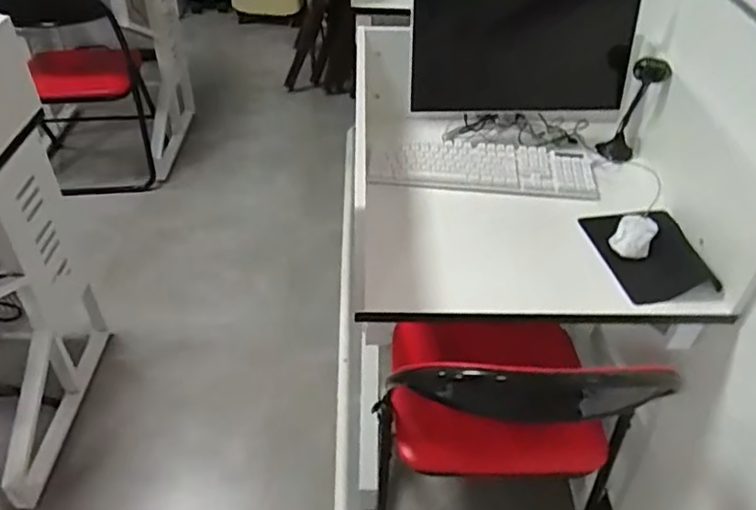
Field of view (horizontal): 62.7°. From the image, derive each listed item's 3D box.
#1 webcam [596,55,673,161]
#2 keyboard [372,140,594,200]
[{"bbox_3d":[0.448,-0.259,1.087,0.058,0.196,0.050,-2,43,-5],"label":"webcam"},{"bbox_3d":[0.185,-0.158,1.112,0.396,0.025,0.120,4,43,1],"label":"keyboard"}]

